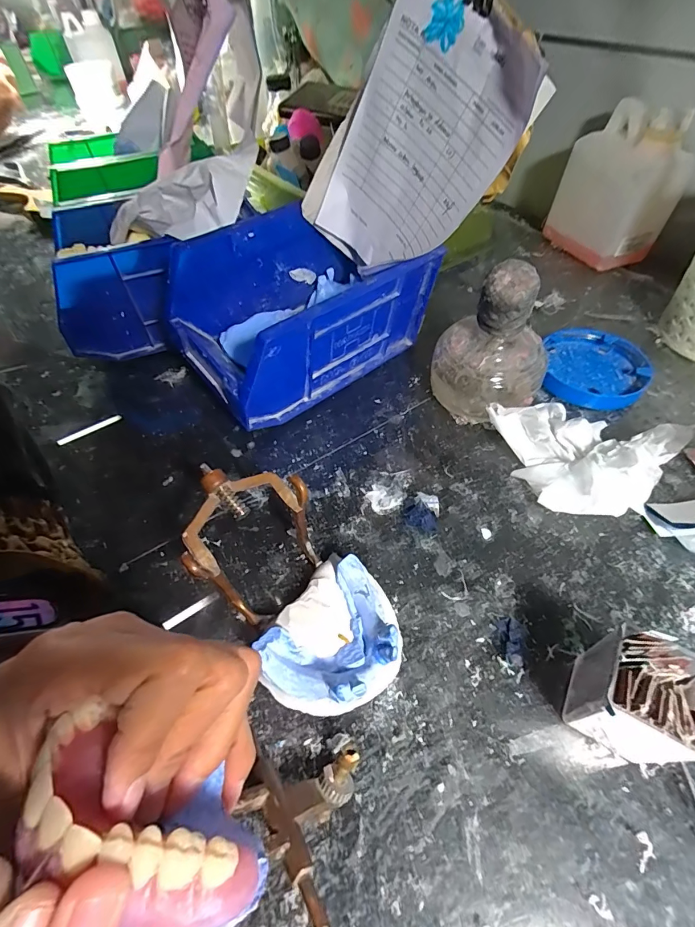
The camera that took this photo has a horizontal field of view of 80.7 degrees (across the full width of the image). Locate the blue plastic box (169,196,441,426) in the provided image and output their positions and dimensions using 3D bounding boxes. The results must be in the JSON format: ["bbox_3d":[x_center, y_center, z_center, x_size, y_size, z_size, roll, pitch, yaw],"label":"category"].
[{"bbox_3d":[-0.031,-0.109,0.297,0.166,0.100,0.104,-35,59,-22],"label":"blue plastic box"}]

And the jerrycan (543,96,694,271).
[{"bbox_3d":[0.263,-0.269,0.403,0.067,0.118,0.094,-23,55,-15],"label":"jerrycan"}]

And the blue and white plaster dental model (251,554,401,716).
[{"bbox_3d":[-0.005,0.081,0.193,0.057,0.032,0.069,29,59,23],"label":"blue and white plaster dental model"}]

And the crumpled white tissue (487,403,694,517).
[{"bbox_3d":[0.150,-0.012,0.255,0.090,0.038,0.090,-15,53,-9],"label":"crumpled white tissue"}]

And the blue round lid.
[{"bbox_3d":[0.191,-0.074,0.317,0.073,0.016,0.073,-1,52,2],"label":"blue round lid"}]

